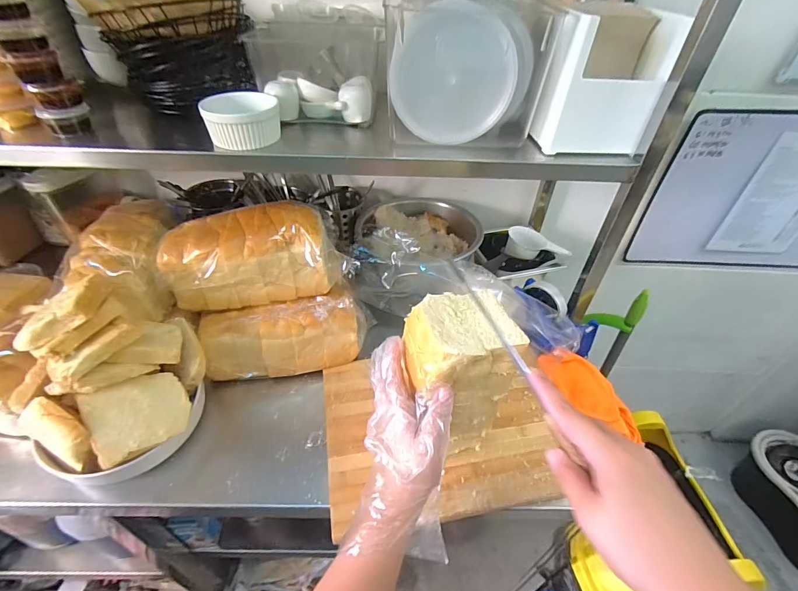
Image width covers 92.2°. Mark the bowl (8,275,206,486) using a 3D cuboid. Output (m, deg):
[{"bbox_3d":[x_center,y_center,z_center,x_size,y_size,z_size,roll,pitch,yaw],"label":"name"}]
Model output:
[{"bbox_3d":[-0.372,0.106,0.494,0.181,0.209,0.179,1,42,-1],"label":"bowl"}]

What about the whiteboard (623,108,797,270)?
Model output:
[{"bbox_3d":[0.890,-0.223,0.898,0.595,0.391,0.029,6,42,4],"label":"whiteboard"}]

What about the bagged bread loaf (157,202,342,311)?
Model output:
[{"bbox_3d":[-0.217,-0.060,0.580,0.245,0.120,0.093,-6,42,-9],"label":"bagged bread loaf"}]

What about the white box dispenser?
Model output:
[{"bbox_3d":[0.272,-0.283,0.511,0.144,0.144,0.142,15,43,14],"label":"white box dispenser"}]

